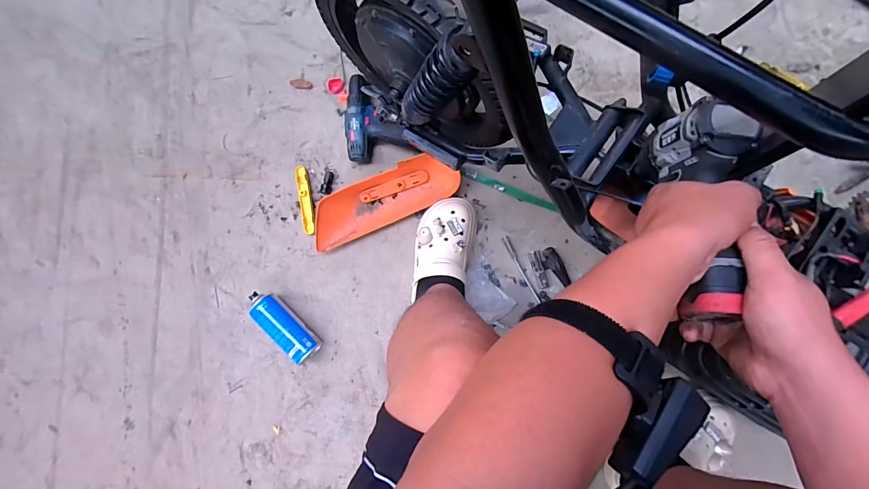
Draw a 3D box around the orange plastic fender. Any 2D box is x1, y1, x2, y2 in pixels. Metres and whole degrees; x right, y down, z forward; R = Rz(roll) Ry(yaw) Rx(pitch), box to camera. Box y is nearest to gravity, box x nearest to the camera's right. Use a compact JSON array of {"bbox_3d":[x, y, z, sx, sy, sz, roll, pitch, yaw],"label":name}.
[{"bbox_3d":[-0.109,-0.095,0.778,0.330,0.060,0.101,-23,84,4],"label":"orange plastic fender"}]

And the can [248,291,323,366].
[{"bbox_3d":[-0.318,0.167,0.774,0.178,0.070,0.057,40,92,4],"label":"can"}]

